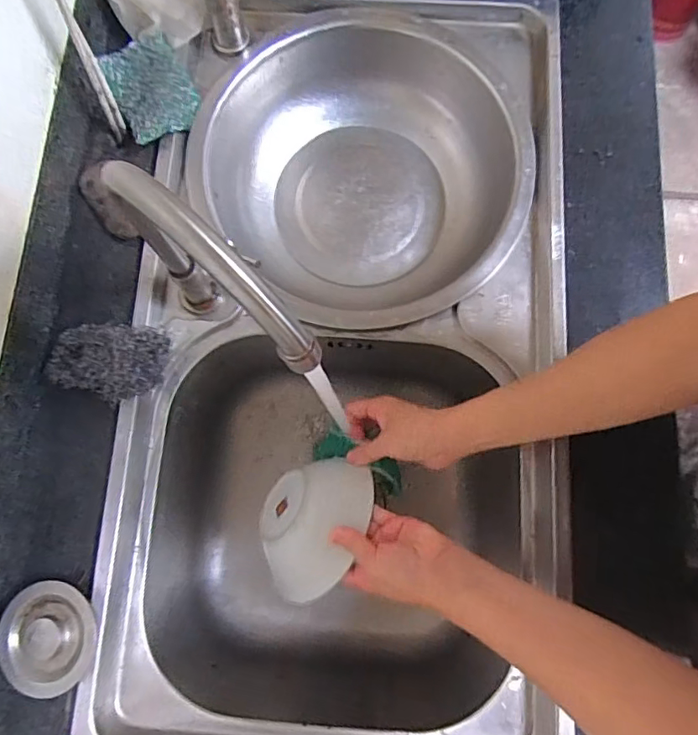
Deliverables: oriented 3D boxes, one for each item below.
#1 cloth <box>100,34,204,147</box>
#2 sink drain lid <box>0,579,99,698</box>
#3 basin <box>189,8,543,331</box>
[{"bbox_3d":[-0.199,-0.282,0.537,0.075,0.024,0.114,-29,80,-6],"label":"cloth"},{"bbox_3d":[-0.245,0.220,0.430,0.079,0.021,0.083,0,79,0],"label":"sink drain lid"},{"bbox_3d":[0.017,-0.210,0.575,0.309,0.100,0.333,0,79,0],"label":"basin"}]

